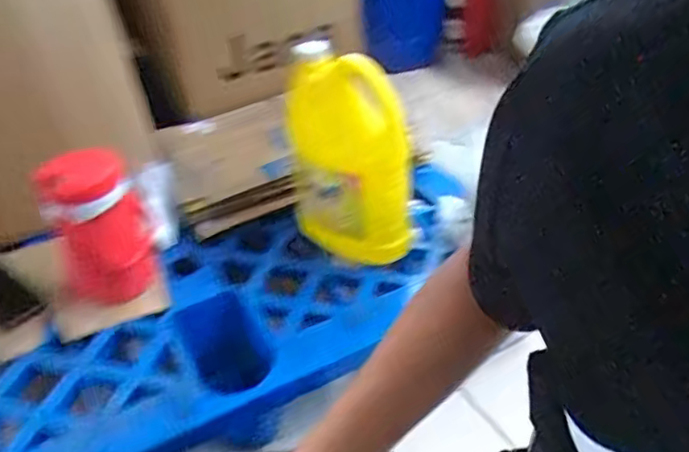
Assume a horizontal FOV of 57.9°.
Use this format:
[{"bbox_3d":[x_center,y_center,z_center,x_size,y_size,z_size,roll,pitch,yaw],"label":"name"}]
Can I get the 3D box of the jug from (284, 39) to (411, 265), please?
[{"bbox_3d":[0.004,-0.093,0.896,0.155,0.303,0.151,-7,37,-3],"label":"jug"}]

